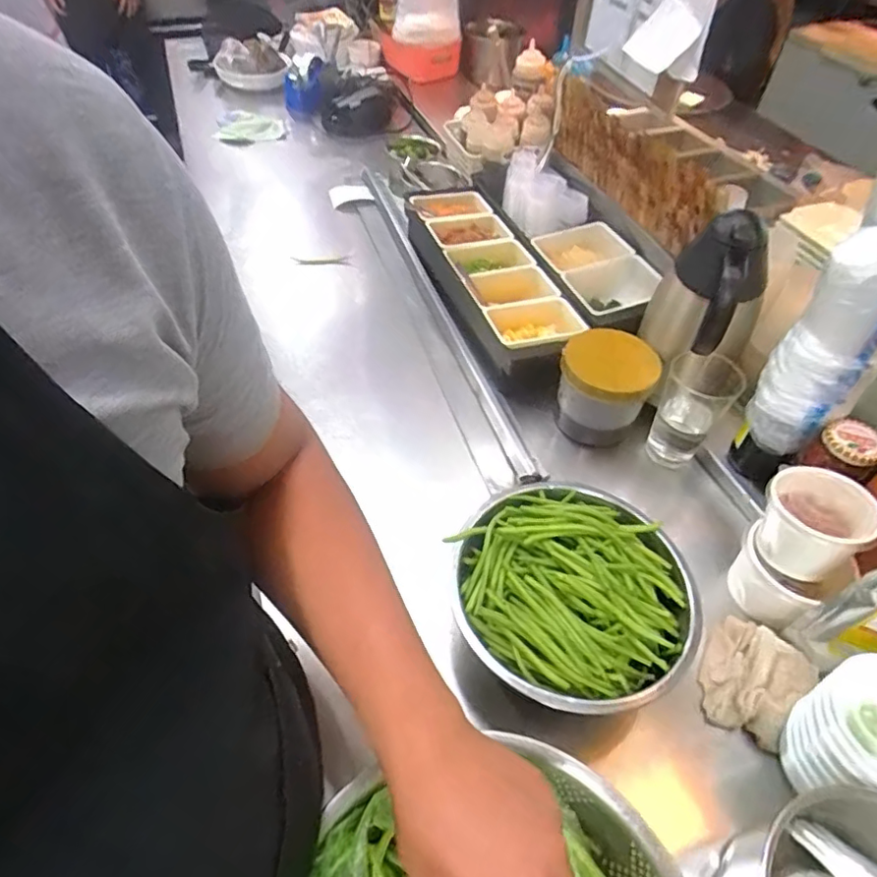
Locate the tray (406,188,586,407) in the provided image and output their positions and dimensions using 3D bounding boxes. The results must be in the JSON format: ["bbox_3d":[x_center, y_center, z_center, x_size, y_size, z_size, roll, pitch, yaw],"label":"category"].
[{"bbox_3d":[0.090,-0.255,0.954,0.145,0.084,0.497,-15,52,-14],"label":"tray"}]

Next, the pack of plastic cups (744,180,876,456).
[{"bbox_3d":[0.419,-0.110,0.587,0.084,0.298,0.094,-34,59,-27],"label":"pack of plastic cups"}]

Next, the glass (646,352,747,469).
[{"bbox_3d":[0.333,-0.038,0.764,0.086,0.152,0.072,22,53,16],"label":"glass"}]

